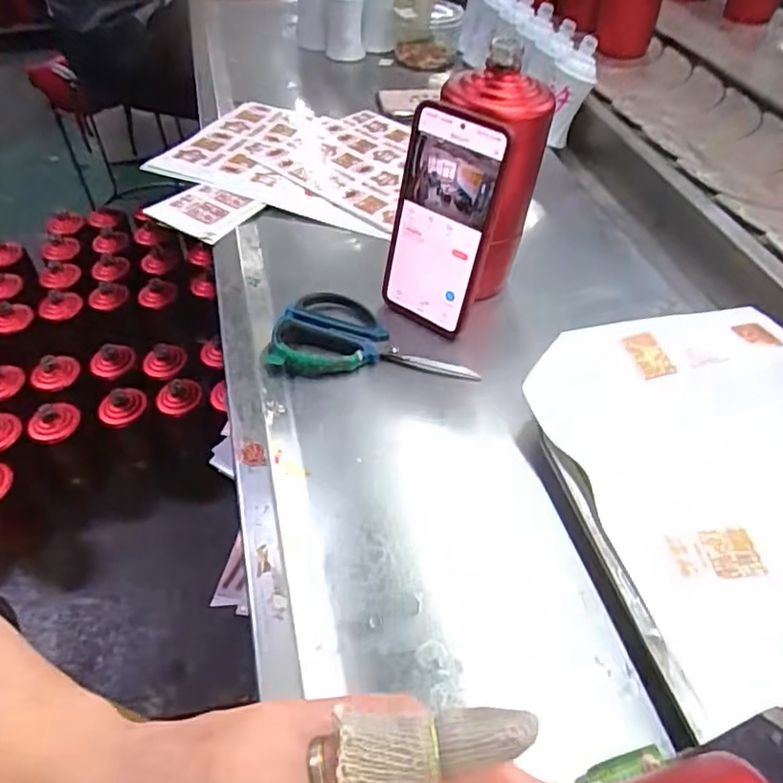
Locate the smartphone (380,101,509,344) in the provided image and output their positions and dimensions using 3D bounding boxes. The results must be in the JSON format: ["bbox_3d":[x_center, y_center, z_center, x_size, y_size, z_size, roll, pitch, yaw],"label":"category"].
[{"bbox_3d":[0.037,-0.128,0.482,0.081,0.169,0.015,28,38,23],"label":"smartphone"}]

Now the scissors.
[{"bbox_3d":[-0.014,-0.048,0.499,0.158,0.014,0.085,3,48,3],"label":"scissors"}]

